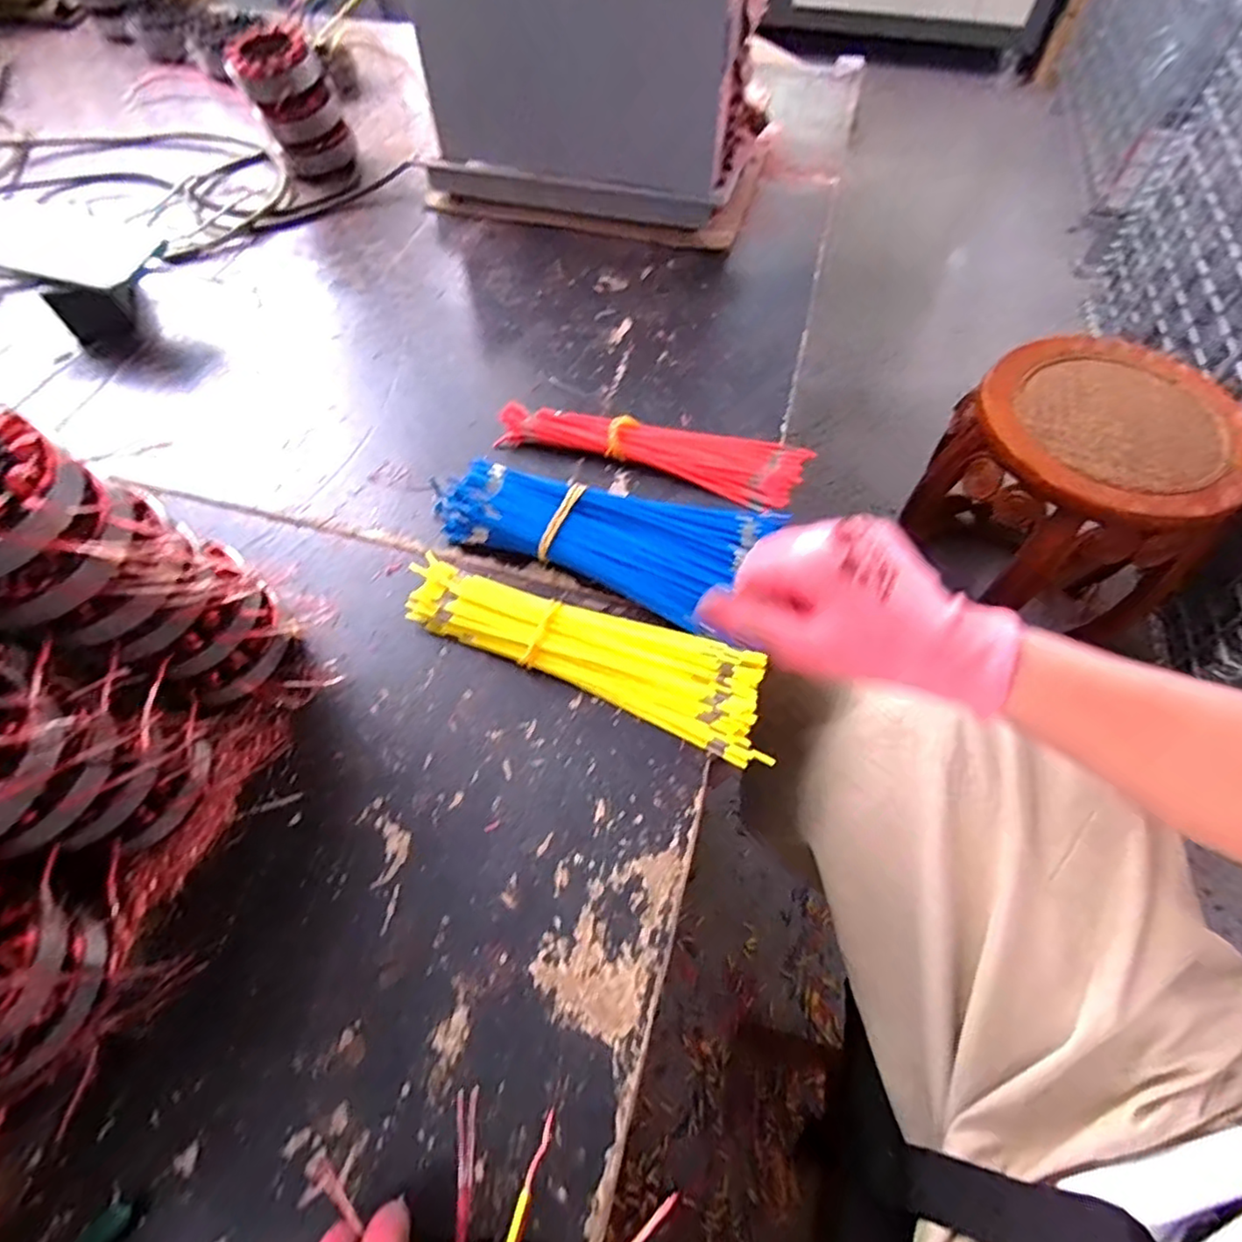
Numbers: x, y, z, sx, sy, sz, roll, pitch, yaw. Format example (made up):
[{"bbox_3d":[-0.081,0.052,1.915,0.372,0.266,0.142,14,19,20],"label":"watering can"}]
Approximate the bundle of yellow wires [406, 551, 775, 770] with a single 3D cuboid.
[{"bbox_3d":[-0.023,0.015,0.428,0.247,0.023,0.062,22,61,12],"label":"bundle of yellow wires"}]

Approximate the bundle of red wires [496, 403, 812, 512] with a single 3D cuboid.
[{"bbox_3d":[0.024,-0.141,0.523,0.243,0.016,0.062,15,60,8],"label":"bundle of red wires"}]

